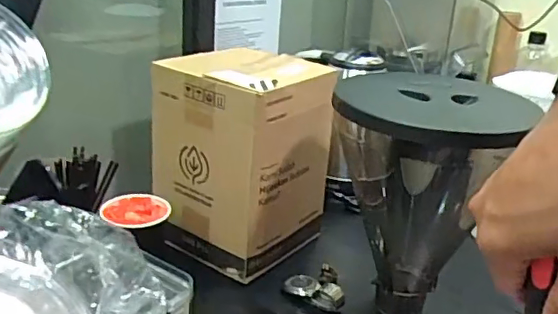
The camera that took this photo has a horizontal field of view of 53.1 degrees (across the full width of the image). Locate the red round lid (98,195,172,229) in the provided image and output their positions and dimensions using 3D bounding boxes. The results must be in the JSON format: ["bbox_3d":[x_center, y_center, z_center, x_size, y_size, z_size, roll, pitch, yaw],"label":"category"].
[{"bbox_3d":[-0.164,0.062,0.641,0.077,0.013,0.064,-4,23,-18],"label":"red round lid"}]

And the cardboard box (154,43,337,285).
[{"bbox_3d":[-0.047,-0.003,0.725,0.165,0.240,0.163,17,24,30],"label":"cardboard box"}]

